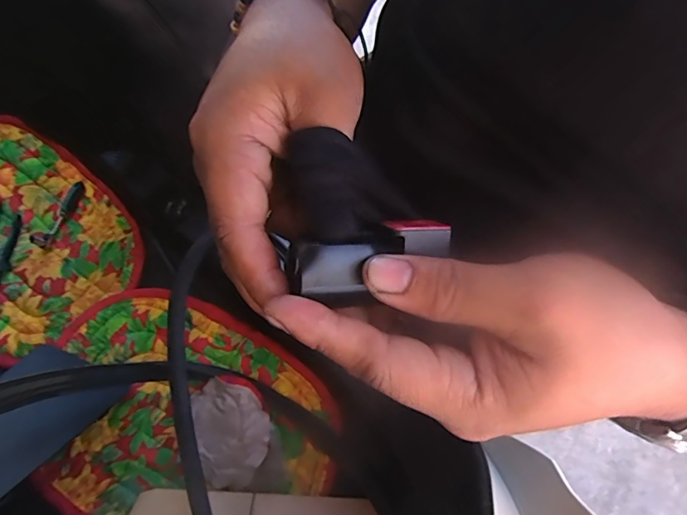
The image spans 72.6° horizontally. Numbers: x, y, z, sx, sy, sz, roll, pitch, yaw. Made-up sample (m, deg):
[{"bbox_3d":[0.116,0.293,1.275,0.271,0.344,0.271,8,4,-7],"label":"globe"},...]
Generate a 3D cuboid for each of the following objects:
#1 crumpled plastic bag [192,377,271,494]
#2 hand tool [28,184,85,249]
[{"bbox_3d":[-0.167,0.261,0.706,0.110,0.039,0.151,-15,73,-3],"label":"crumpled plastic bag"},{"bbox_3d":[-0.502,-0.076,0.828,0.029,0.019,0.129,31,76,11],"label":"hand tool"}]

